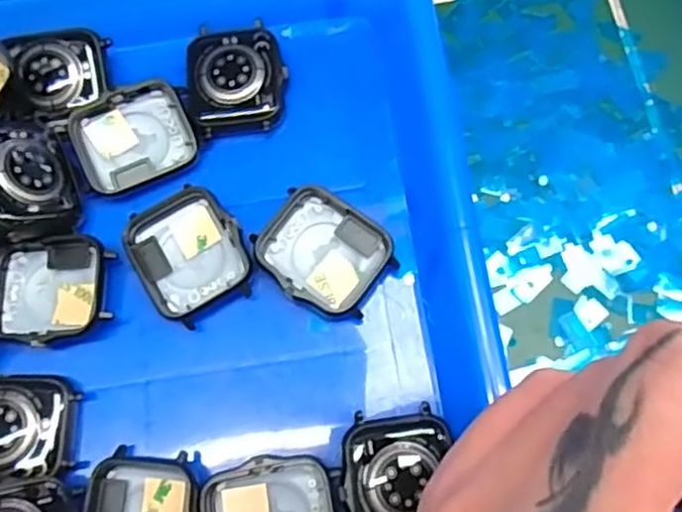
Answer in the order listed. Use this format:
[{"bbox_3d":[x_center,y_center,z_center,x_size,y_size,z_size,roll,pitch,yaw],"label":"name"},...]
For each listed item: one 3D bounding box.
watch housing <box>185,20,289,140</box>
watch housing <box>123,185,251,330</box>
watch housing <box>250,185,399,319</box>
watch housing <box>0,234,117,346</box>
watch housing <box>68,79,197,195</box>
[{"bbox_3d":[-0.041,-0.070,0.267,0.037,0.012,0.044,-10,74,1],"label":"watch housing"},{"bbox_3d":[-0.056,-0.001,0.248,0.038,0.010,0.045,-31,75,-5],"label":"watch housing"},{"bbox_3d":[-0.006,-0.001,0.247,0.045,0.009,0.039,34,79,12],"label":"watch housing"},{"bbox_3d":[-0.105,0.012,0.246,0.044,0.011,0.039,-11,74,0],"label":"watch housing"},{"bbox_3d":[-0.079,-0.046,0.261,0.042,0.013,0.033,-24,74,-3],"label":"watch housing"}]

